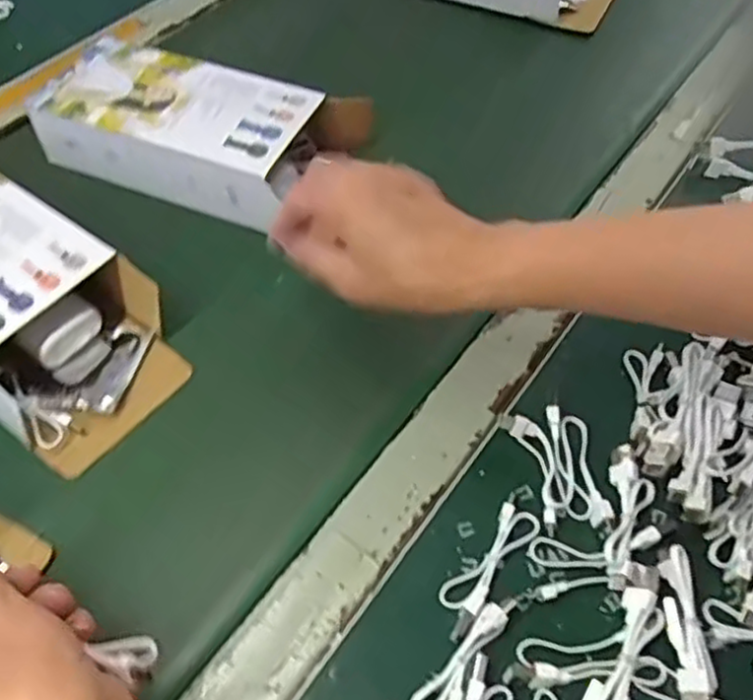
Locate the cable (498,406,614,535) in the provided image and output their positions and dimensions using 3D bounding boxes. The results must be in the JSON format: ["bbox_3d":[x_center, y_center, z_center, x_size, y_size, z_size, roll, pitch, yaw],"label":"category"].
[{"bbox_3d":[0.098,0.065,0.386,0.048,0.013,0.069,-4,54,-3],"label":"cable"}]

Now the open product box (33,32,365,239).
[{"bbox_3d":[-0.127,-0.156,0.518,0.217,0.055,0.104,16,55,11],"label":"open product box"}]

